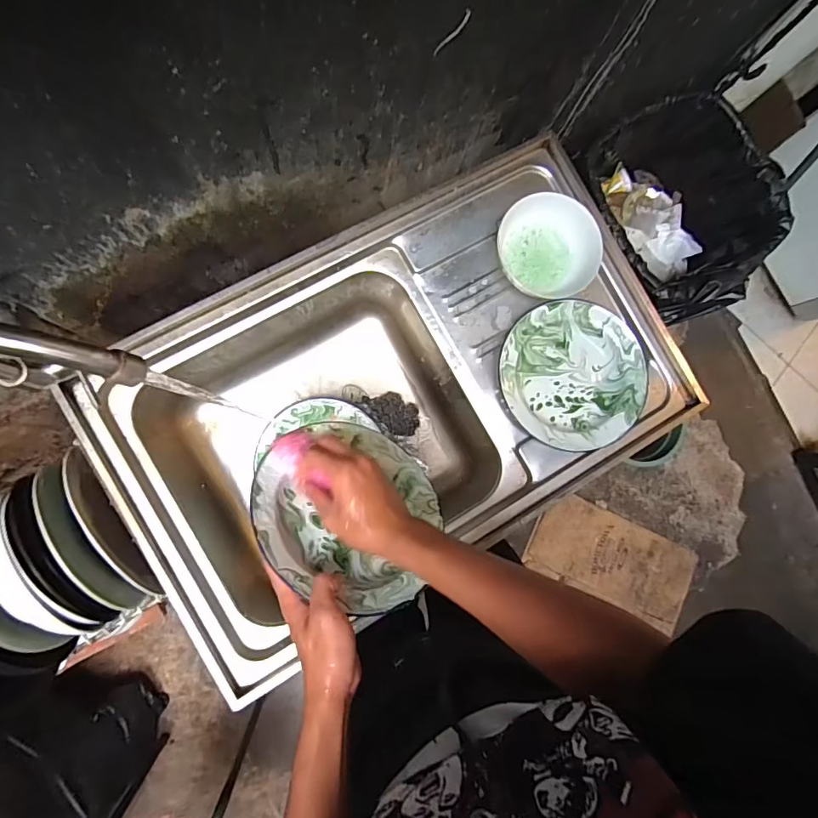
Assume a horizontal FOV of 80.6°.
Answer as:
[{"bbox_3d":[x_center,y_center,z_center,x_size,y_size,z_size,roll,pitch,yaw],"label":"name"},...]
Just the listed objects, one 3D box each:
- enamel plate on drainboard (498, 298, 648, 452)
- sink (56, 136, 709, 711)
[{"bbox_3d":[0.231,-0.048,0.691,0.201,0.042,0.206,1,86,-8],"label":"enamel plate on drainboard"},{"bbox_3d":[-0.018,-0.013,0.754,0.755,0.215,0.461,-28,90,-9],"label":"sink"}]

